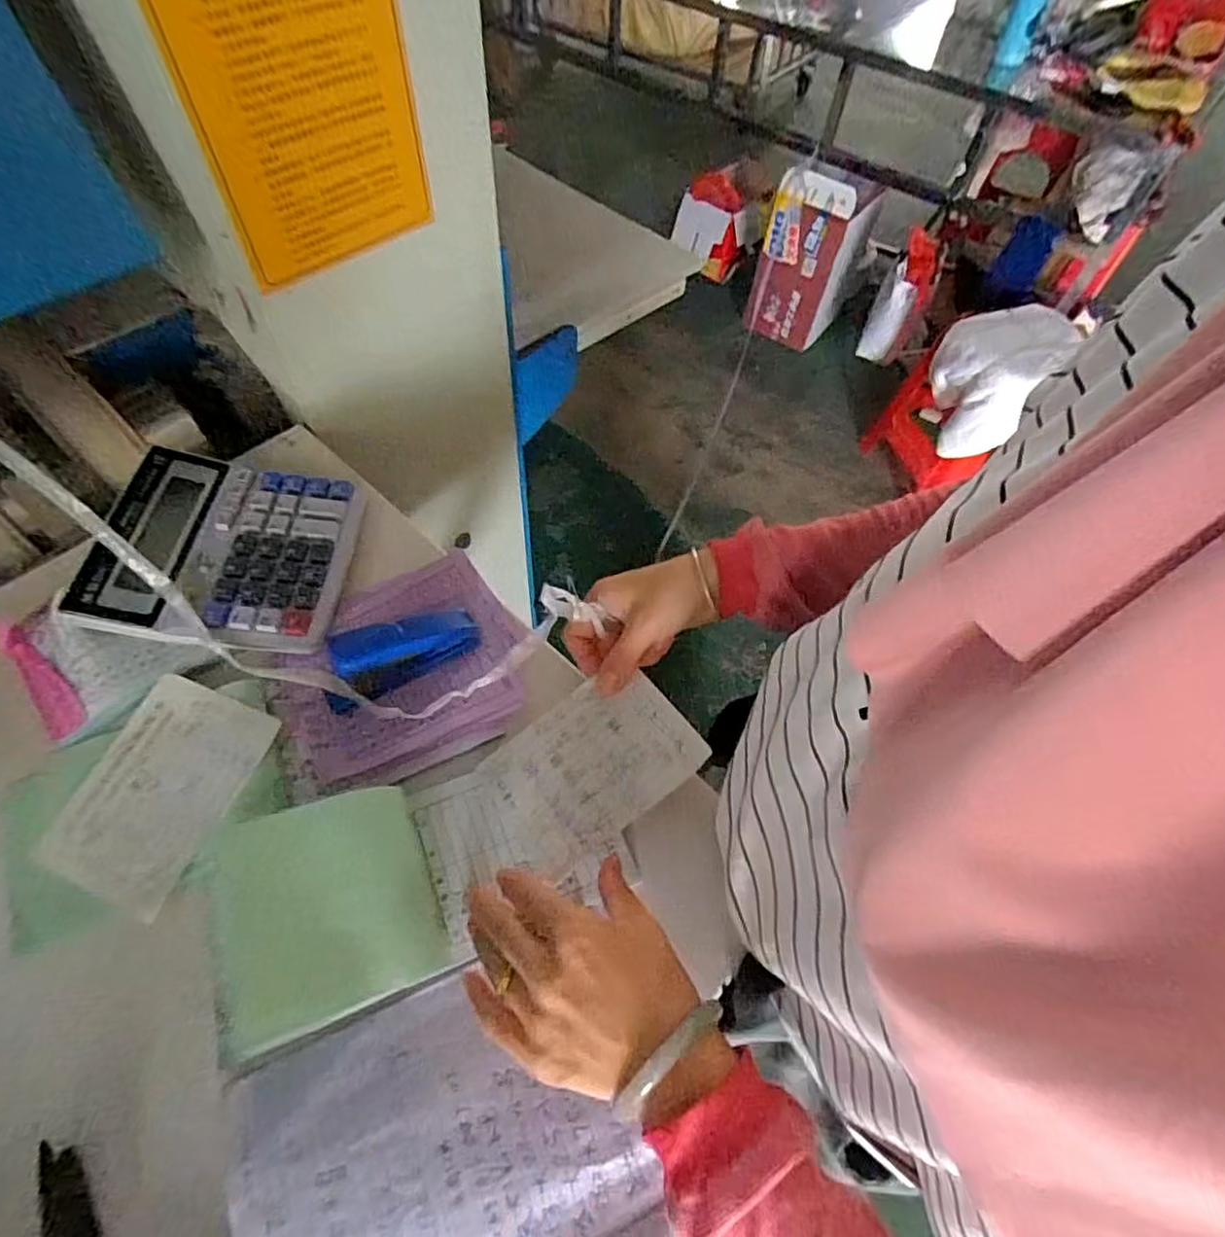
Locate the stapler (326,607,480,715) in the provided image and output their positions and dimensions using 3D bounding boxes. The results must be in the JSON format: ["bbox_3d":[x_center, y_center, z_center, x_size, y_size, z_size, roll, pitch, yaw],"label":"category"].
[{"bbox_3d":[-0.148,0.018,0.441,0.110,0.055,0.033,-29,65,-20],"label":"stapler"}]

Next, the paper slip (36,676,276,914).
[{"bbox_3d":[-0.283,0.105,0.401,0.094,0.016,0.126,20,61,8],"label":"paper slip"}]

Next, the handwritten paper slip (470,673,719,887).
[{"bbox_3d":[-0.017,0.094,0.418,0.131,0.029,0.093,-31,66,-19],"label":"handwritten paper slip"}]

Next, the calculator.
[{"bbox_3d":[-0.286,-0.057,0.475,0.177,0.033,0.160,5,58,-2],"label":"calculator"}]

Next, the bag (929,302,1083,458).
[{"bbox_3d":[0.906,-0.560,1.523,0.259,0.201,0.295,-3,59,-6],"label":"bag"}]

